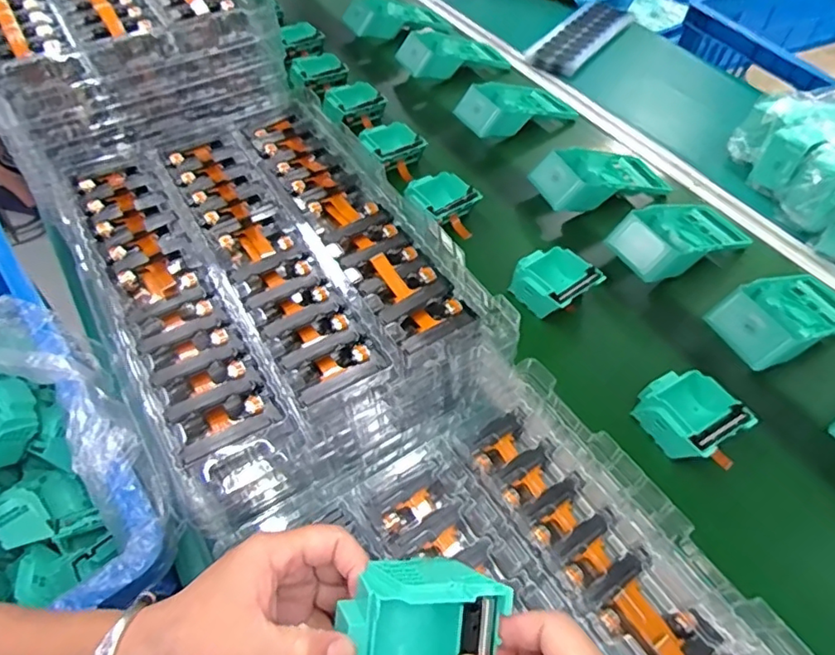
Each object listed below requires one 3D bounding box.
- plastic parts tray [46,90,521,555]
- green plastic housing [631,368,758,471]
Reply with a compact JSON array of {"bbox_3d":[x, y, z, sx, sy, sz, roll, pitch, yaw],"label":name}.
[{"bbox_3d":[-0.134,-0.057,0.485,0.271,0.056,0.415,-27,58,-22],"label":"plastic parts tray"},{"bbox_3d":[0.254,0.085,0.509,0.077,0.037,0.093,-22,57,-20],"label":"green plastic housing"}]

